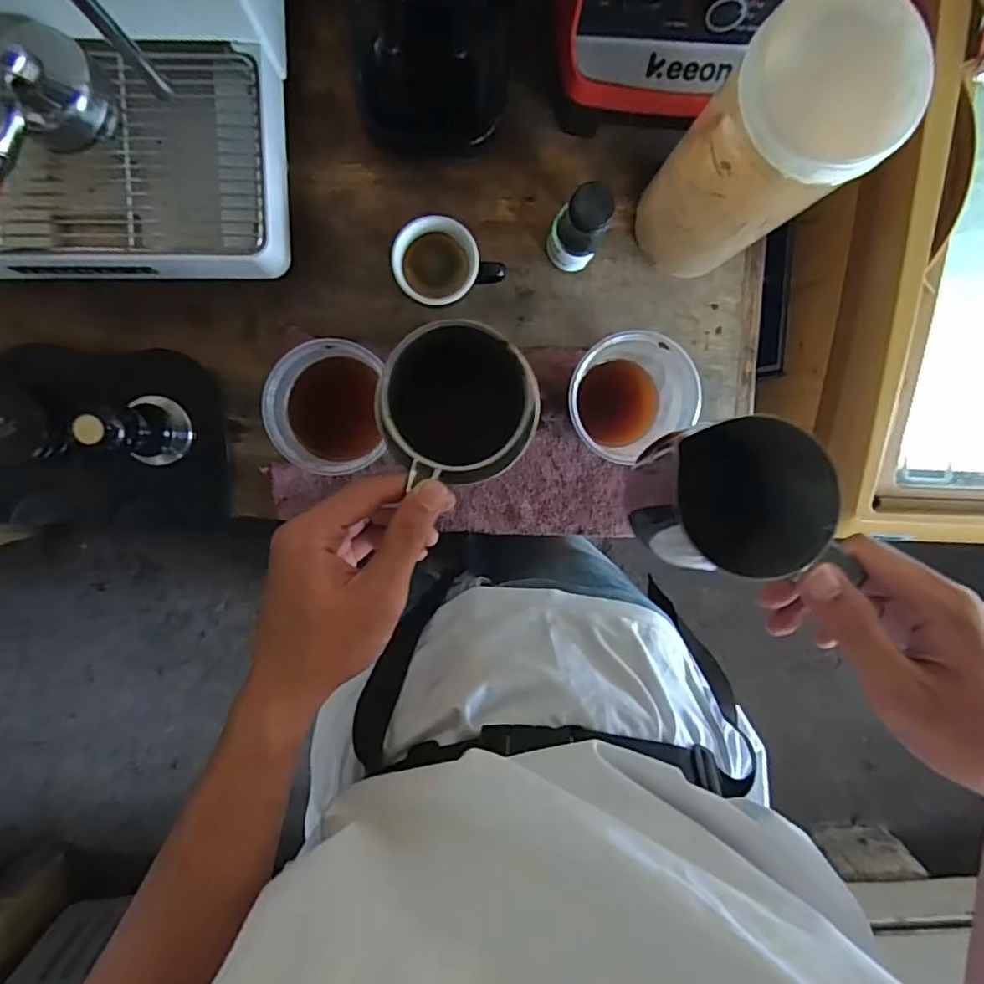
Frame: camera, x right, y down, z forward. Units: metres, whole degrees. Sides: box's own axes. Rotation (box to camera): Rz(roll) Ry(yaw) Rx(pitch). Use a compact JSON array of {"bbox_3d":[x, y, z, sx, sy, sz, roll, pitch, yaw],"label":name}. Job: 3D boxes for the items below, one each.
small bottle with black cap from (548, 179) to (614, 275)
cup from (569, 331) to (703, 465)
[{"bbox_3d":[0.066,-0.198,0.447,0.038,0.092,0.035,0,96,-3],"label":"small bottle with black cap"},{"bbox_3d":[0.090,-0.072,0.449,0.085,0.116,0.076,-41,96,2],"label":"cup"}]

